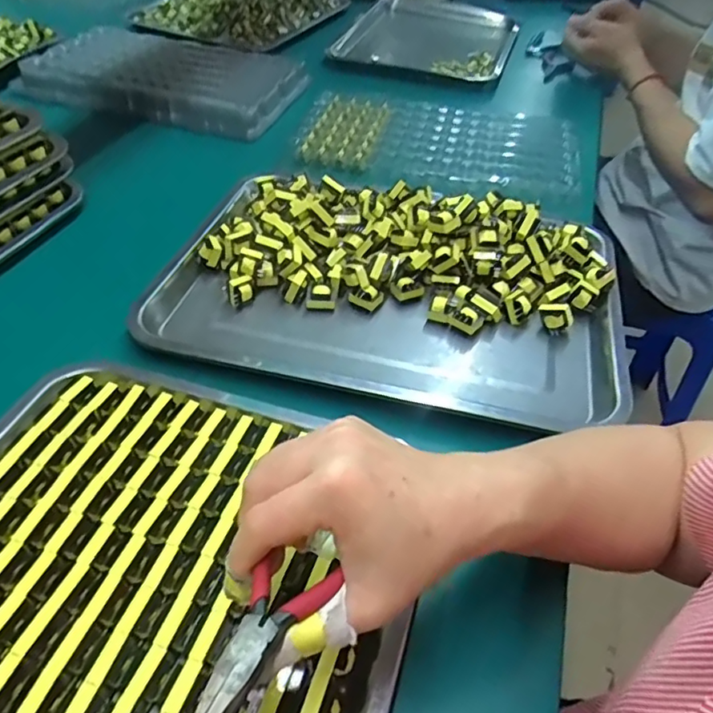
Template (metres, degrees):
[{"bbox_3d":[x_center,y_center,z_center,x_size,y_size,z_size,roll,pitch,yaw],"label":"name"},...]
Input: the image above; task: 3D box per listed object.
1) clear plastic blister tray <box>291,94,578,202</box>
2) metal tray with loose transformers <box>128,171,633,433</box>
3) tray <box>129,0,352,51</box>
[{"bbox_3d":[0.103,-0.279,0.736,0.333,0.023,0.221,10,45,5],"label":"clear plastic blister tray"},{"bbox_3d":[0.028,-0.065,0.509,0.397,0.060,0.262,12,45,6],"label":"metal tray with loose transformers"},{"bbox_3d":[-0.211,-0.650,1.054,0.271,0.041,0.380,19,47,13],"label":"tray"}]

